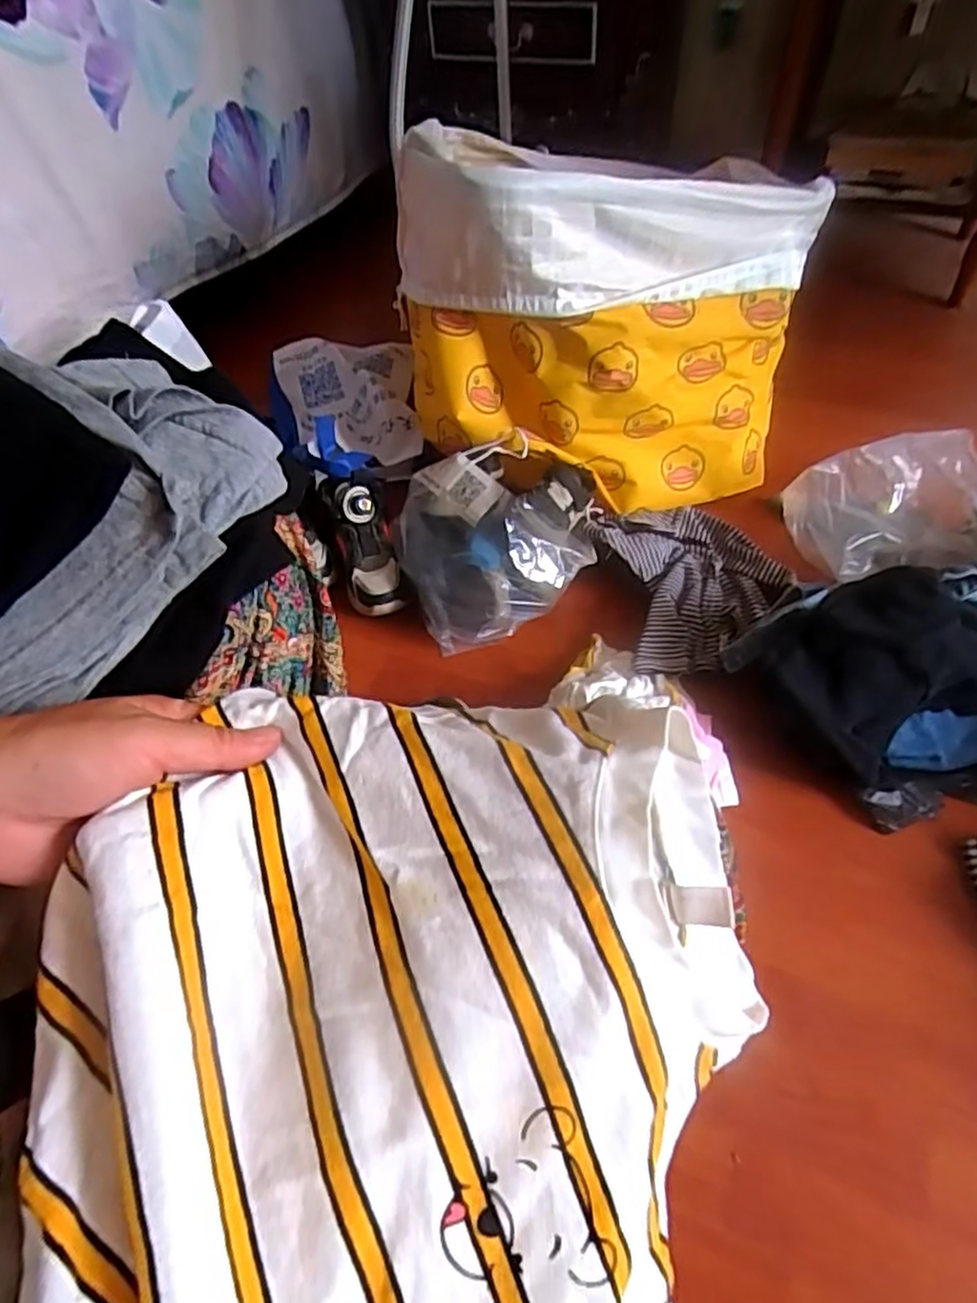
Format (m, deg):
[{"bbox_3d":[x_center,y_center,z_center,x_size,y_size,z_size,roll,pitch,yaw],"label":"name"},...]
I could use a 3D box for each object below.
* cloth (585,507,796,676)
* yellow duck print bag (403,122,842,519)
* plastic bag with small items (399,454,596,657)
[{"bbox_3d":[0.261,-0.091,0.896,0.229,0.045,0.261,-11,51,-5],"label":"cloth"},{"bbox_3d":[0.145,-0.390,0.909,0.515,0.378,0.206,-1,51,3],"label":"yellow duck print bag"},{"bbox_3d":[0.016,-0.148,0.897,0.255,0.135,0.237,-5,51,0],"label":"plastic bag with small items"}]

